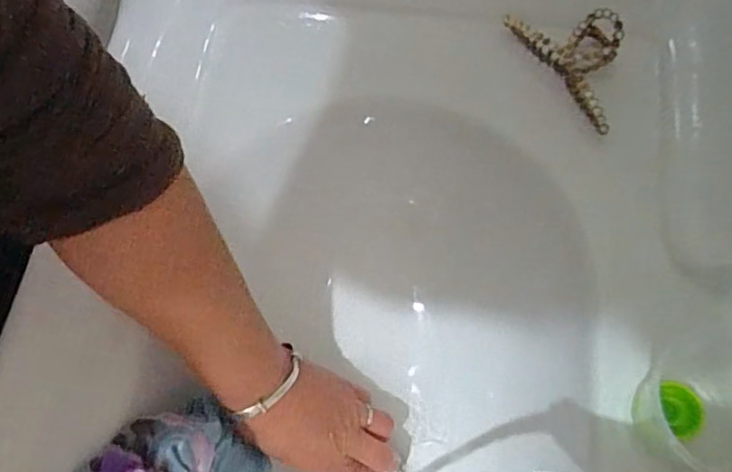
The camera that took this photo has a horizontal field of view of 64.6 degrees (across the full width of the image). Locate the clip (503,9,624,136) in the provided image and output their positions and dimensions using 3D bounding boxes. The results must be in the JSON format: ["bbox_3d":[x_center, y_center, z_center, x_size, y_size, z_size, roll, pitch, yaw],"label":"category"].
[{"bbox_3d":[0.147,-0.126,0.396,0.043,0.039,0.105,-32,71,-11],"label":"clip"}]

